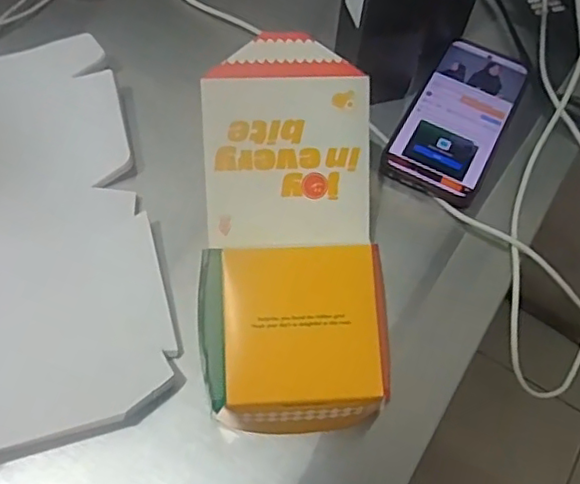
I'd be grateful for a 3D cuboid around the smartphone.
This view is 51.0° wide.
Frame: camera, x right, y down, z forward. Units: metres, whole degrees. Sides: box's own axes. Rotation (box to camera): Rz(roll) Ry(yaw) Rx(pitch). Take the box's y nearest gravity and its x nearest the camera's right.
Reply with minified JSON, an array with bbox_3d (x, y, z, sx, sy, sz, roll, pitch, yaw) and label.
[{"bbox_3d":[0.140,-0.104,0.499,0.076,0.009,0.162,26,63,11],"label":"smartphone"}]

